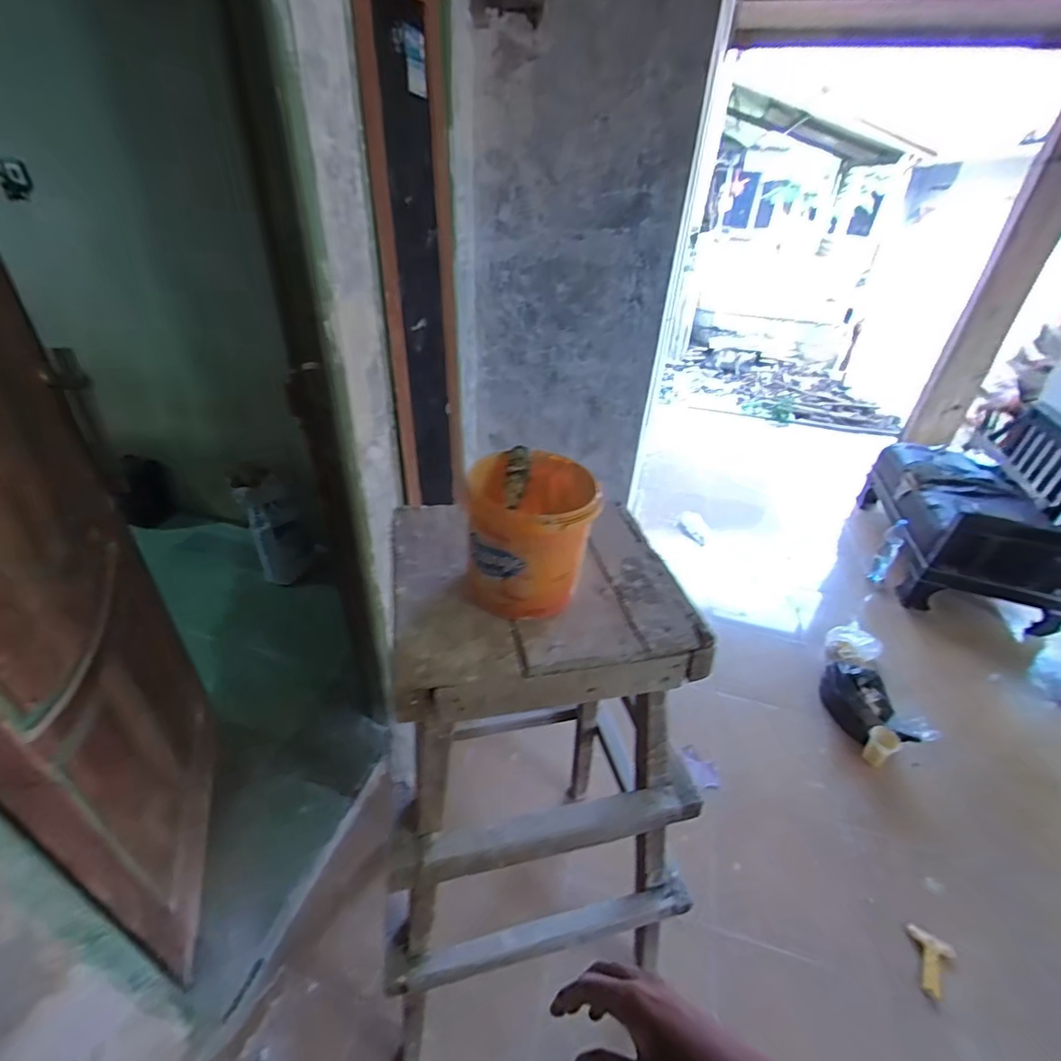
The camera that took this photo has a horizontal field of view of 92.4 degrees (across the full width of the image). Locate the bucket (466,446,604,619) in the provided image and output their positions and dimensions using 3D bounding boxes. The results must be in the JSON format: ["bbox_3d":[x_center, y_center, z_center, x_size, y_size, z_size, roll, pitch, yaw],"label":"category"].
[{"bbox_3d":[0.000,0.002,0.654,0.151,0.150,0.159,2,34,-2],"label":"bucket"}]

